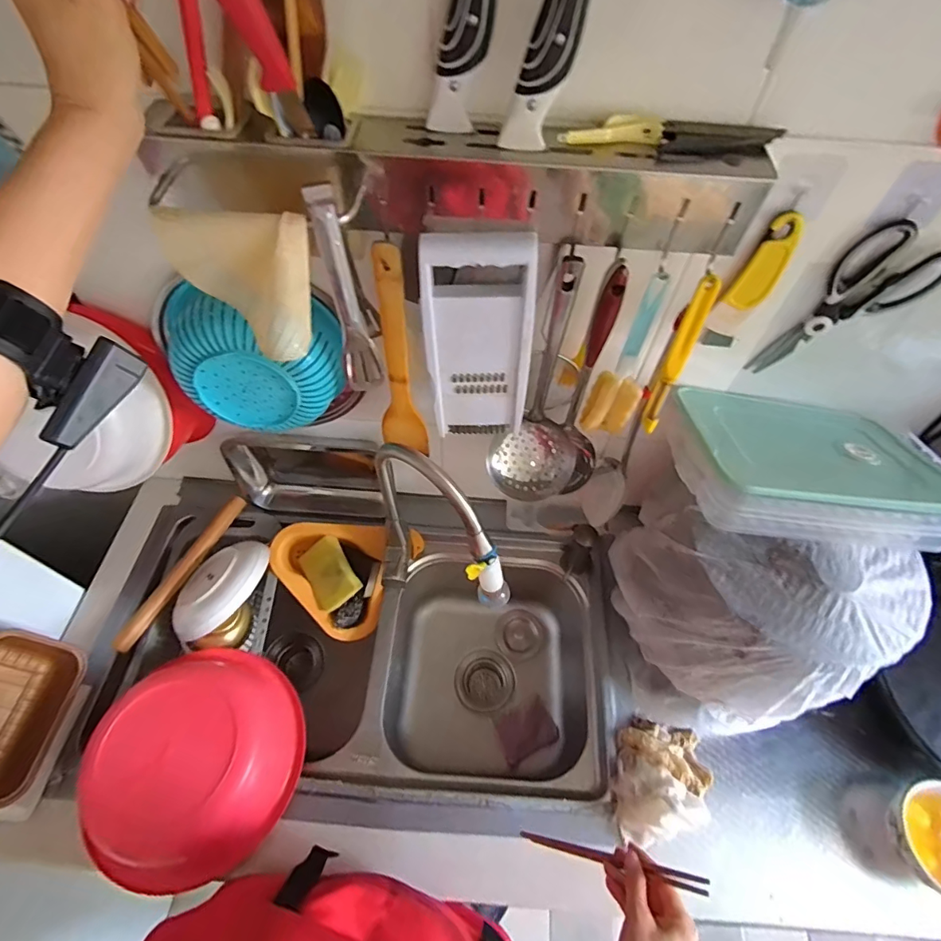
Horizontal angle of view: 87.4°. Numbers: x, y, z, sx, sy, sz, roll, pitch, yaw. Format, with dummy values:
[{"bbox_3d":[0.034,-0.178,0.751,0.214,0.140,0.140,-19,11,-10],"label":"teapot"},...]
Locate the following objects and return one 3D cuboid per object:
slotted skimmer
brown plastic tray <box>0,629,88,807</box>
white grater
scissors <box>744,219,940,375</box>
[{"bbox_3d":[0.087,-0.083,0.564,0.105,0.322,0.082,18,58,10],"label":"slotted skimmer"},{"bbox_3d":[-0.619,0.320,0.645,0.061,0.135,0.197,-7,55,30],"label":"brown plastic tray"},{"bbox_3d":[0.009,-0.129,0.527,0.110,0.250,0.020,-1,56,-3],"label":"white grater"},{"bbox_3d":[0.402,-0.174,0.549,0.103,0.203,0.013,25,57,-10],"label":"scissors"}]

